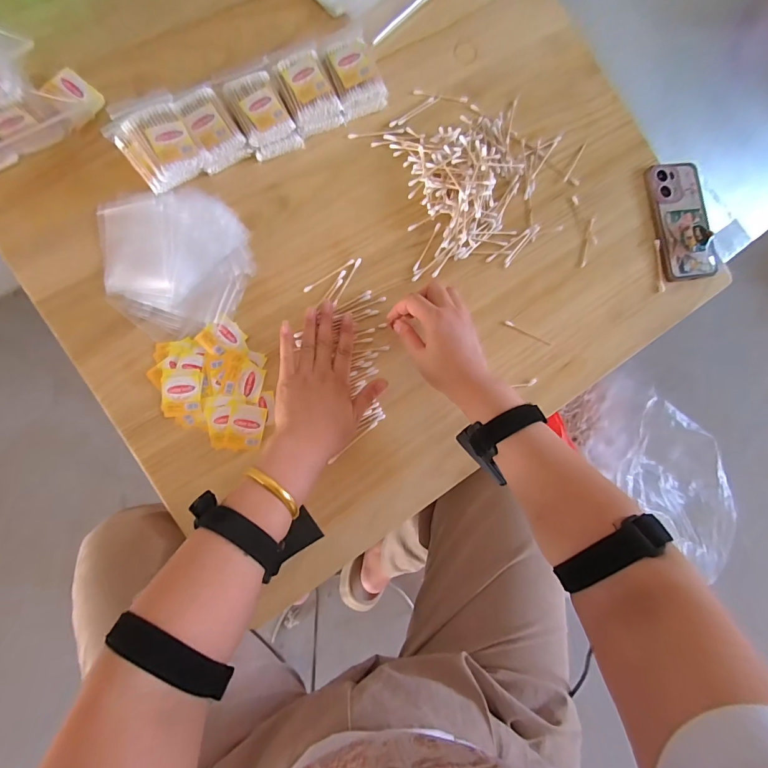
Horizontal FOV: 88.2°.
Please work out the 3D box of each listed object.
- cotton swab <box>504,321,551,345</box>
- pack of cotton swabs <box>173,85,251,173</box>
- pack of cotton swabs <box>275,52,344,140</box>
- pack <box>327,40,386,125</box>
[{"bbox_3d":[0.183,-0.064,0.498,0.067,0.006,0.008,25,82,-6],"label":"cotton swab"},{"bbox_3d":[-0.195,-0.283,0.446,0.056,0.042,0.076,-37,91,-9],"label":"pack of cotton swabs"},{"bbox_3d":[-0.089,-0.338,0.466,0.057,0.038,0.074,-26,90,-9],"label":"pack of cotton swabs"},{"bbox_3d":[-0.035,-0.364,0.476,0.060,0.039,0.083,-22,89,-9],"label":"pack"}]

